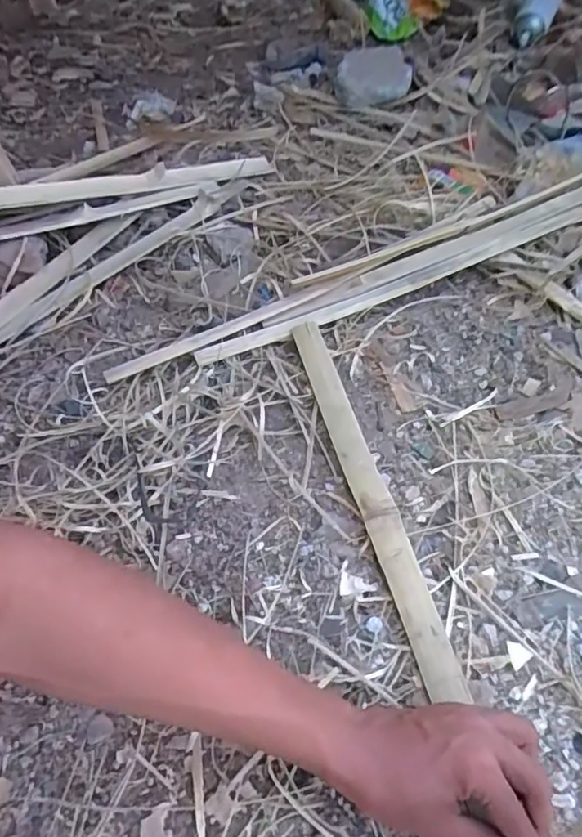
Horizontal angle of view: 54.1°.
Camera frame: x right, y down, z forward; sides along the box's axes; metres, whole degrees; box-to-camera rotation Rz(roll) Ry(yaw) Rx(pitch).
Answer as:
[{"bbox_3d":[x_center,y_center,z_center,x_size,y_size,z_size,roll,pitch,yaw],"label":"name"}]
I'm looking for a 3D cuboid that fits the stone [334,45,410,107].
[{"bbox_3d":[0.142,-0.611,1.011,0.132,0.055,0.114,-8,52,-4],"label":"stone"}]

